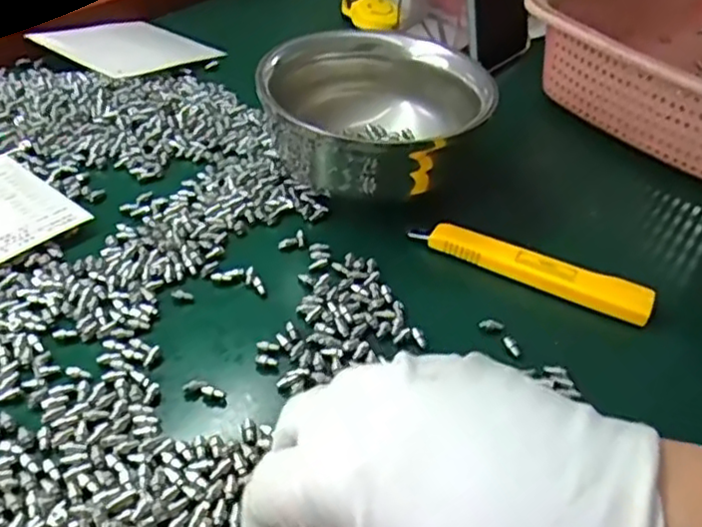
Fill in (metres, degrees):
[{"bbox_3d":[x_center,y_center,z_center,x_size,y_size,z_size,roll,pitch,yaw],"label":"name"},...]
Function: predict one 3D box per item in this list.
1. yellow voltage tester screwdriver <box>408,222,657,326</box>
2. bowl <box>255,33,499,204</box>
[{"bbox_3d":[0.090,0.002,0.349,0.120,0.013,0.019,20,44,15],"label":"yellow voltage tester screwdriver"},{"bbox_3d":[0.013,-0.079,0.392,0.110,0.069,0.110,3,42,-3],"label":"bowl"}]

